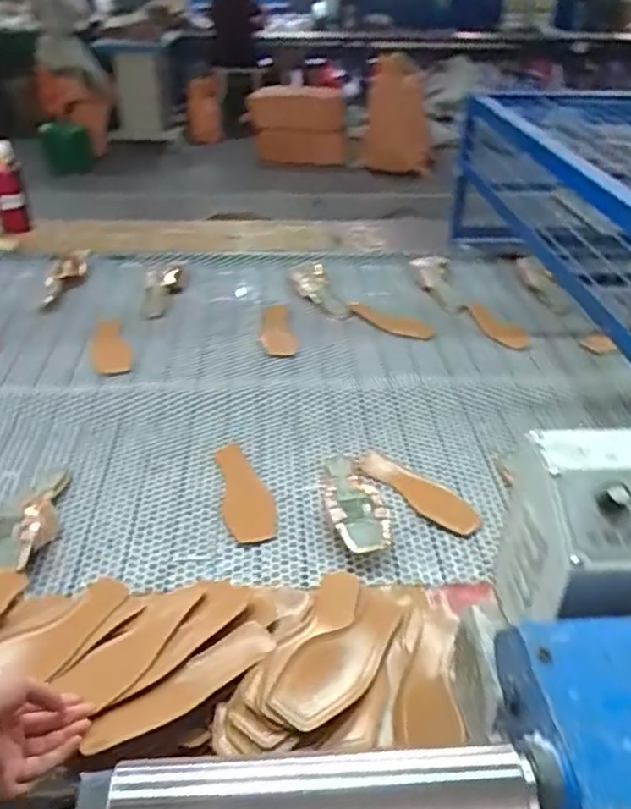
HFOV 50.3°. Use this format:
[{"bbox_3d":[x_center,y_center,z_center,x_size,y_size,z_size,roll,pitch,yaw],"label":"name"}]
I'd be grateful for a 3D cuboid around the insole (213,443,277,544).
[{"bbox_3d":[-0.123,0.143,1.139,0.082,0.011,0.258,-10,36,-13],"label":"insole"}]

